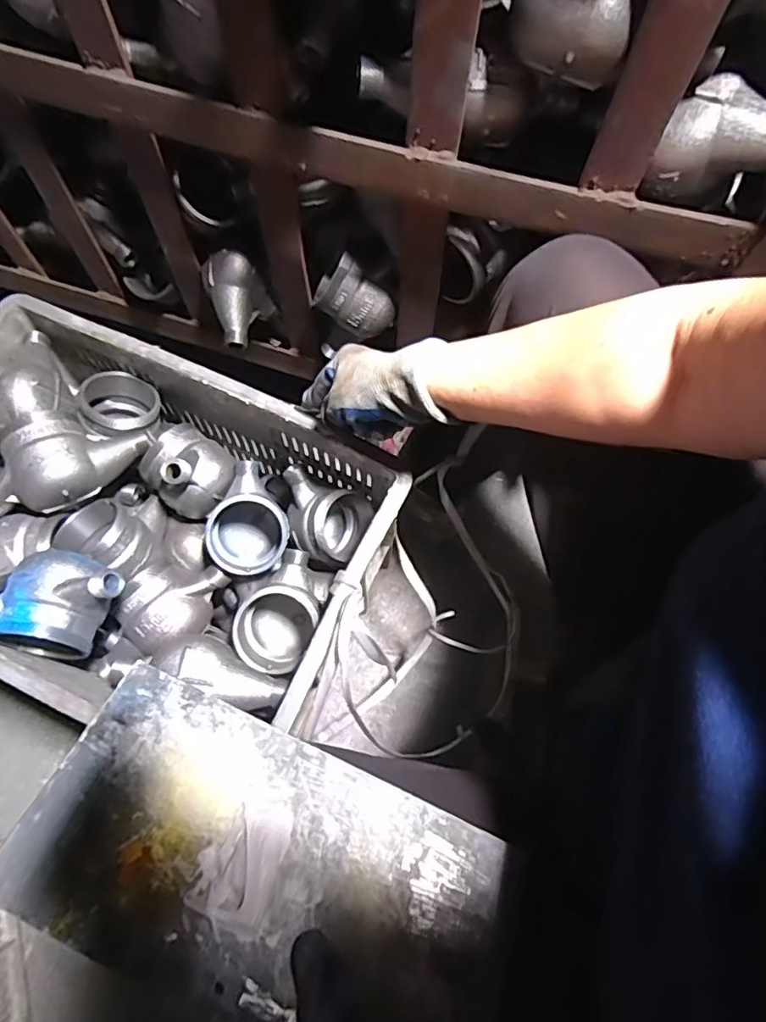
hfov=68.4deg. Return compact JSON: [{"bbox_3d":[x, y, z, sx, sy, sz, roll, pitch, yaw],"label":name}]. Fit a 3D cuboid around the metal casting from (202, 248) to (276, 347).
[{"bbox_3d":[-0.162,-0.242,0.638,0.068,0.062,0.107,-21,99,15],"label":"metal casting"}]

